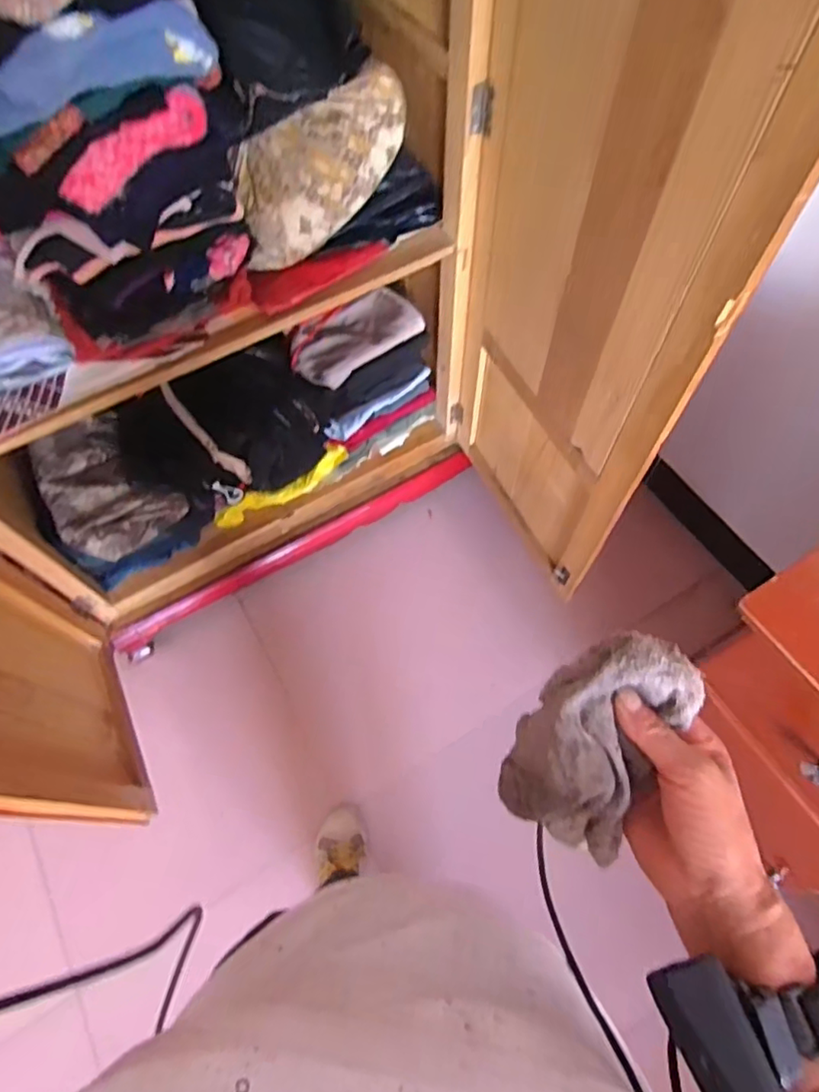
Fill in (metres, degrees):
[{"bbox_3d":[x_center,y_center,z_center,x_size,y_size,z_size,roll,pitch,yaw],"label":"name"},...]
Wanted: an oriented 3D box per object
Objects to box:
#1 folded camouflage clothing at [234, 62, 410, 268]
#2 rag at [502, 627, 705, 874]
[{"bbox_3d":[-0.135,-0.567,0.892,0.313,0.158,0.100,-34,25,4],"label":"folded camouflage clothing"},{"bbox_3d":[0.114,0.119,0.365,0.083,0.088,0.115,24,66,12],"label":"rag"}]

